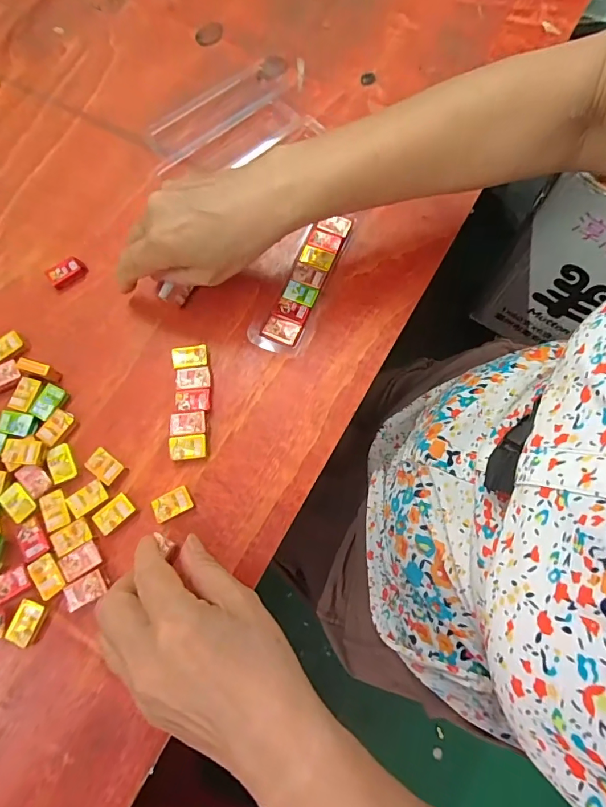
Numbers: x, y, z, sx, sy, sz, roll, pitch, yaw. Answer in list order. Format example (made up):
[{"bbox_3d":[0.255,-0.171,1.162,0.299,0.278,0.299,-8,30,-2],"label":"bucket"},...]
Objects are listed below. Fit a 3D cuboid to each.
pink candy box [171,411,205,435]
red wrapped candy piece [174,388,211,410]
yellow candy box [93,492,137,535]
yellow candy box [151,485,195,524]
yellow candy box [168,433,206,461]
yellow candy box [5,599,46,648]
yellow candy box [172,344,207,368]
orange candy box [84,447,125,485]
[{"bbox_3d":[-0.083,0.015,0.313,0.024,0.009,0.017,-5,74,0],"label":"pink candy box"},{"bbox_3d":[-0.080,-0.002,0.317,0.025,0.008,0.016,-5,74,0],"label":"red wrapped candy piece"},{"bbox_3d":[-0.128,0.075,0.294,0.017,0.004,0.026,44,79,12],"label":"yellow candy box"},{"bbox_3d":[-0.089,0.068,0.296,0.025,0.009,0.017,-29,76,-7],"label":"yellow candy box"},{"bbox_3d":[-0.081,0.032,0.308,0.026,0.009,0.017,-5,74,0],"label":"yellow candy box"},{"bbox_3d":[-0.177,0.140,0.276,0.017,0.005,0.026,15,75,5],"label":"yellow candy box"},{"bbox_3d":[-0.085,-0.035,0.327,0.026,0.007,0.018,-10,74,-2],"label":"yellow candy box"},{"bbox_3d":[-0.139,0.044,0.304,0.025,0.004,0.017,35,78,10],"label":"orange candy box"}]

